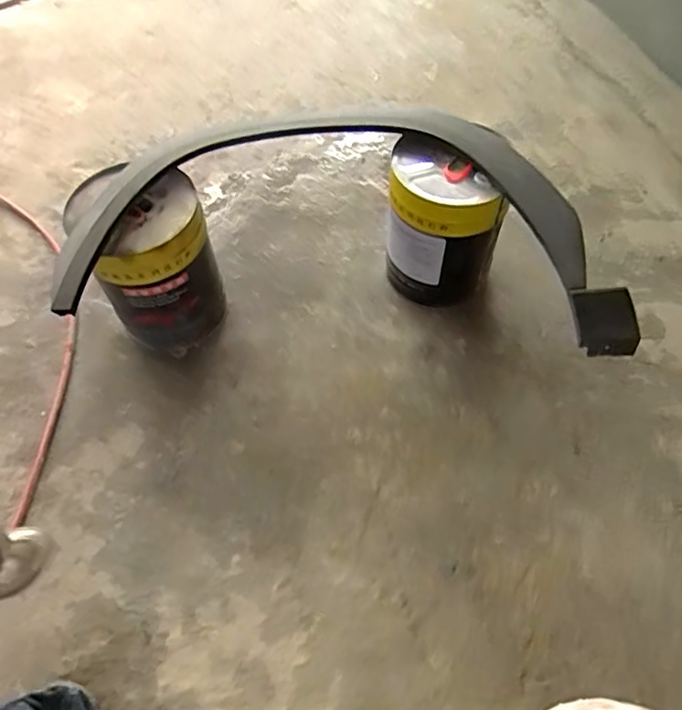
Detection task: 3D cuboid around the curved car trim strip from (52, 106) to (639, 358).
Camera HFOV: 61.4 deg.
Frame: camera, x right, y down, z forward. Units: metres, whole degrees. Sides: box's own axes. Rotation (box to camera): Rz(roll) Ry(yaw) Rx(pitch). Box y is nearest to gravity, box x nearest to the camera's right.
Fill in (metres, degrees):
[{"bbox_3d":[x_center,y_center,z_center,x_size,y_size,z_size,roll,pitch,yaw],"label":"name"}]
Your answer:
[{"bbox_3d":[0.019,-0.269,1.190,1.032,0.219,0.556,1,59,4],"label":"curved car trim strip"}]

